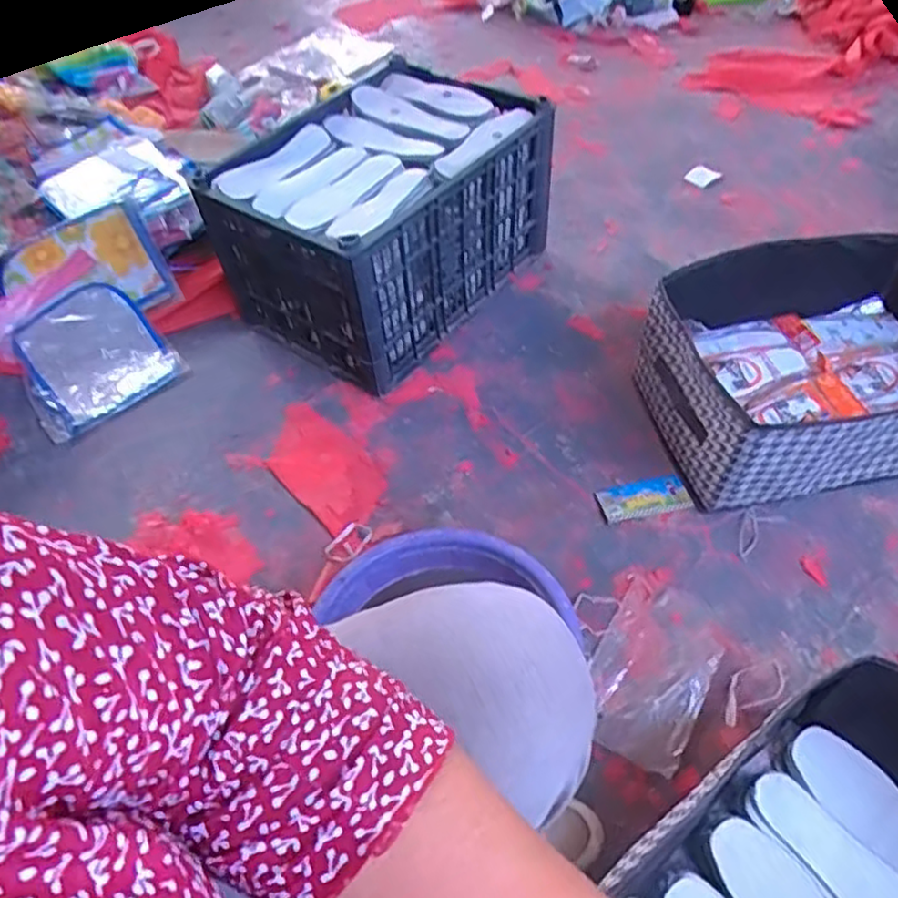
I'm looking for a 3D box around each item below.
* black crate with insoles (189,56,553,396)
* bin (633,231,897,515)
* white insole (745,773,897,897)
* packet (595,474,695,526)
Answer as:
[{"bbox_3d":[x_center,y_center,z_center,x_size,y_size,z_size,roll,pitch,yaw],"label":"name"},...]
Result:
[{"bbox_3d":[-0.091,-0.387,1.168,0.321,0.312,0.486,32,60,25],"label":"black crate with insoles"},{"bbox_3d":[0.520,-0.119,0.982,0.443,0.187,0.338,-13,52,-6],"label":"bin"},{"bbox_3d":[0.375,0.397,0.632,0.072,0.016,0.218,-32,56,-19],"label":"white insole"},{"bbox_3d":[0.269,0.069,0.960,0.121,0.009,0.055,-12,52,-6],"label":"packet"}]

